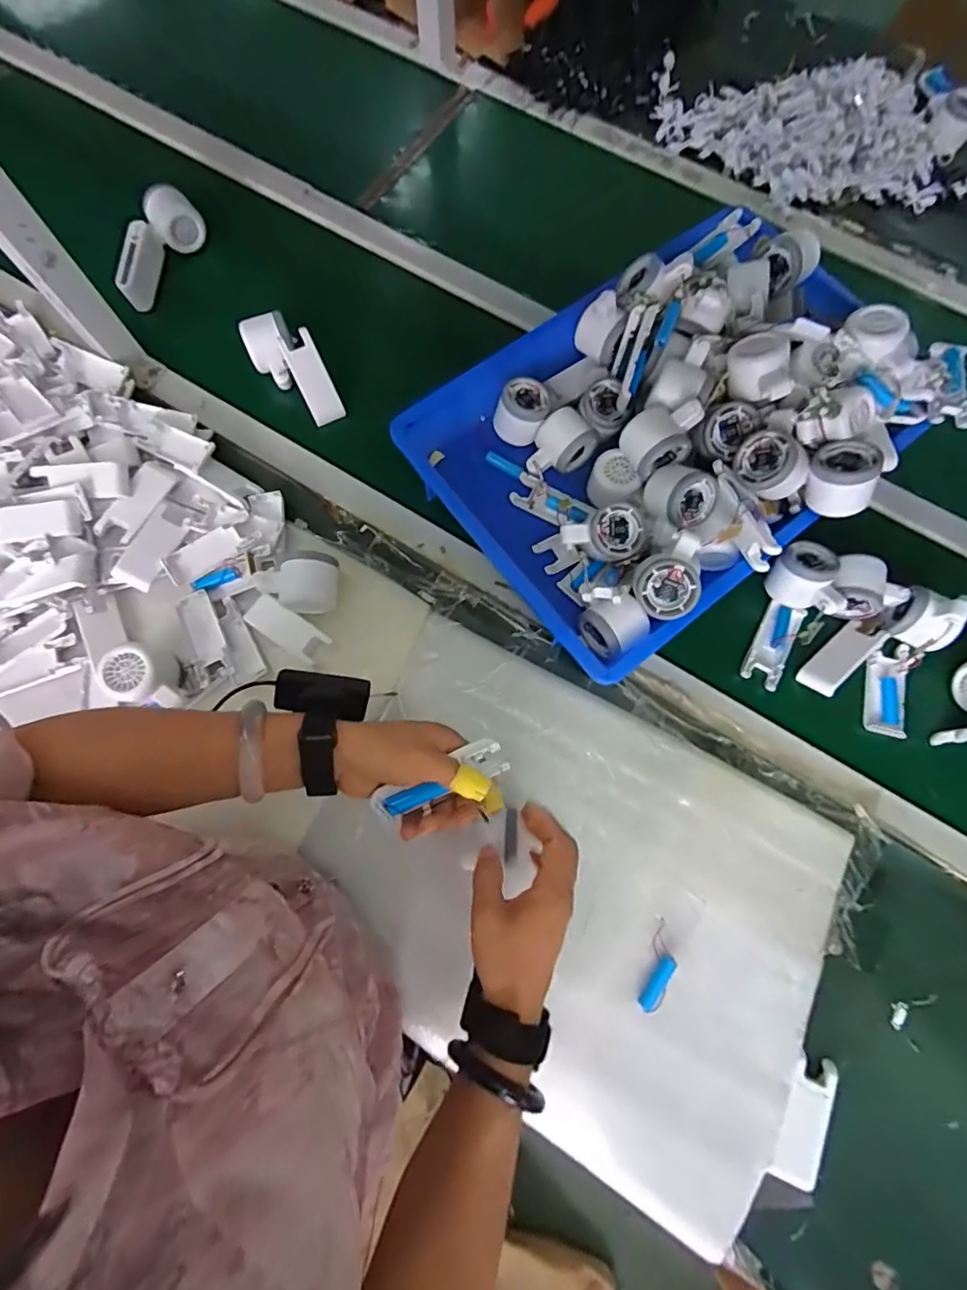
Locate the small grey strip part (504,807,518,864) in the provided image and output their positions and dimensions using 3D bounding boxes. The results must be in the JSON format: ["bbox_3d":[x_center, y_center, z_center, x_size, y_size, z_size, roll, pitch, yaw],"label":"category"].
[{"bbox_3d":[0.026,0.180,0.498,0.011,0.004,0.051,3,57,-1],"label":"small grey strip part"}]

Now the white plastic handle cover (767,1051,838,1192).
[{"bbox_3d":[0.291,0.431,0.480,0.038,0.020,0.102,22,76,4],"label":"white plastic handle cover"}]

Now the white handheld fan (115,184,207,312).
[{"bbox_3d":[-0.429,-0.513,0.692,0.050,0.051,0.149,29,88,6],"label":"white handheld fan"}]

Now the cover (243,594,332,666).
[{"bbox_3d":[-0.212,-0.017,0.569,0.090,0.015,0.035,32,77,7],"label":"cover"}]

